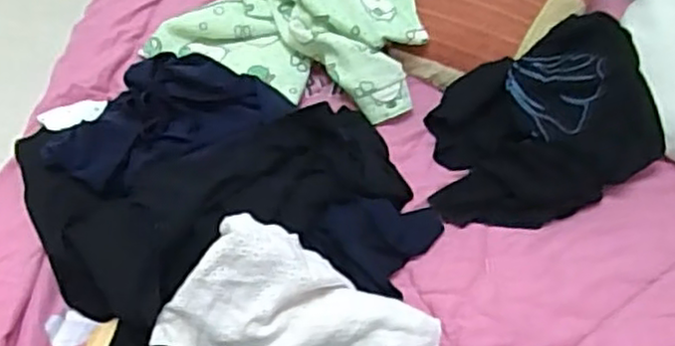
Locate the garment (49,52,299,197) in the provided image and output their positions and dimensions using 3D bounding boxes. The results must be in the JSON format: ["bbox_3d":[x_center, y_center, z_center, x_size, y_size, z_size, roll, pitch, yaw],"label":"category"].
[{"bbox_3d":[-0.198,-0.068,0.806,0.273,0.048,0.150,-19,57,-2],"label":"garment"}]

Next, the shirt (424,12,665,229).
[{"bbox_3d":[0.249,-0.060,0.873,0.318,0.096,0.206,-21,59,-19],"label":"shirt"}]

